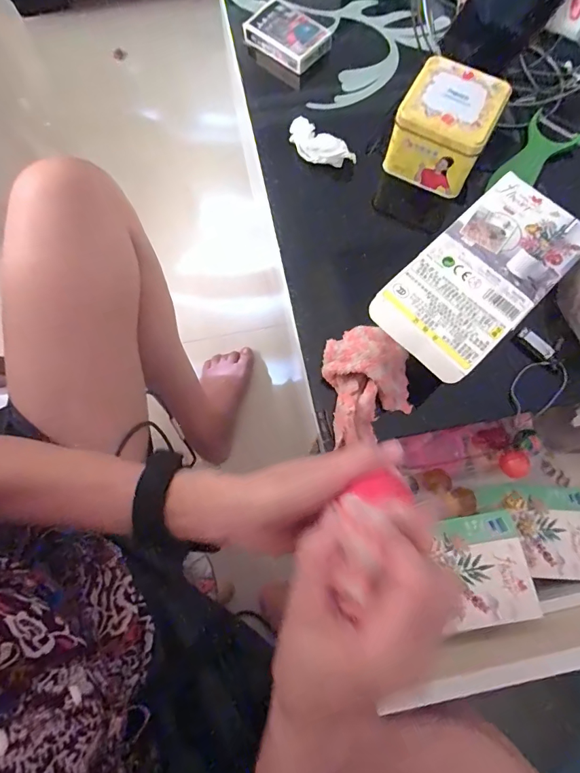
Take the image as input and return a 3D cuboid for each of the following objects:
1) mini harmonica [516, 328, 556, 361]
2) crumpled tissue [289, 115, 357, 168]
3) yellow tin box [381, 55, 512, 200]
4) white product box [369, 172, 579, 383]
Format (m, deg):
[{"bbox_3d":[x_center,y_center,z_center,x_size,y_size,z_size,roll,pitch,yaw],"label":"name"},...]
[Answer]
[{"bbox_3d":[0.239,-0.041,0.397,0.016,0.015,0.035,-32,77,-8],"label":"mini harmonica"},{"bbox_3d":[0.030,-0.263,0.450,0.082,0.030,0.032,37,78,9],"label":"crumpled tissue"},{"bbox_3d":[0.159,-0.266,0.426,0.088,0.075,0.089,26,77,7],"label":"yellow tin box"},{"bbox_3d":[0.171,-0.100,0.359,0.194,0.018,0.098,-43,79,-10],"label":"white product box"}]

